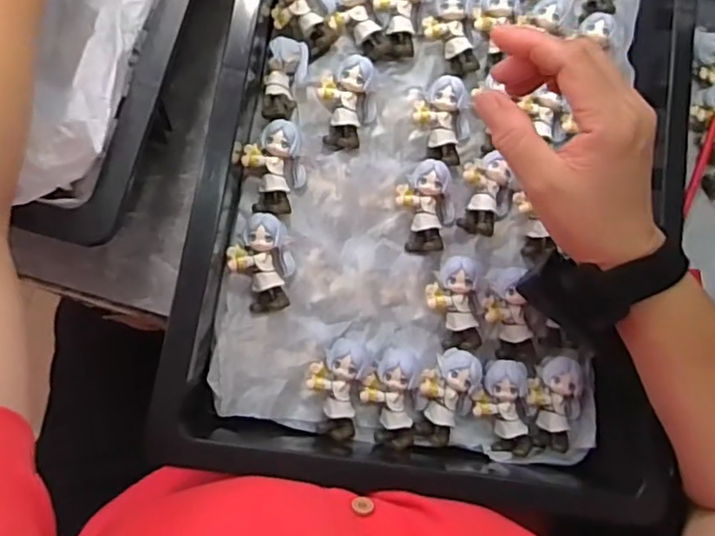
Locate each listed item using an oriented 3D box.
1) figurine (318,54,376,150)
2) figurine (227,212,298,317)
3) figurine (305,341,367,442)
[{"bbox_3d":[-0.005,-0.115,0.429,0.039,0.025,0.059,-8,84,-10],"label":"figurine"},{"bbox_3d":[-0.064,-0.003,0.407,0.042,0.024,0.063,2,82,-9],"label":"figurine"},{"bbox_3d":[-0.015,0.079,0.401,0.034,0.022,0.063,10,81,-7],"label":"figurine"}]

